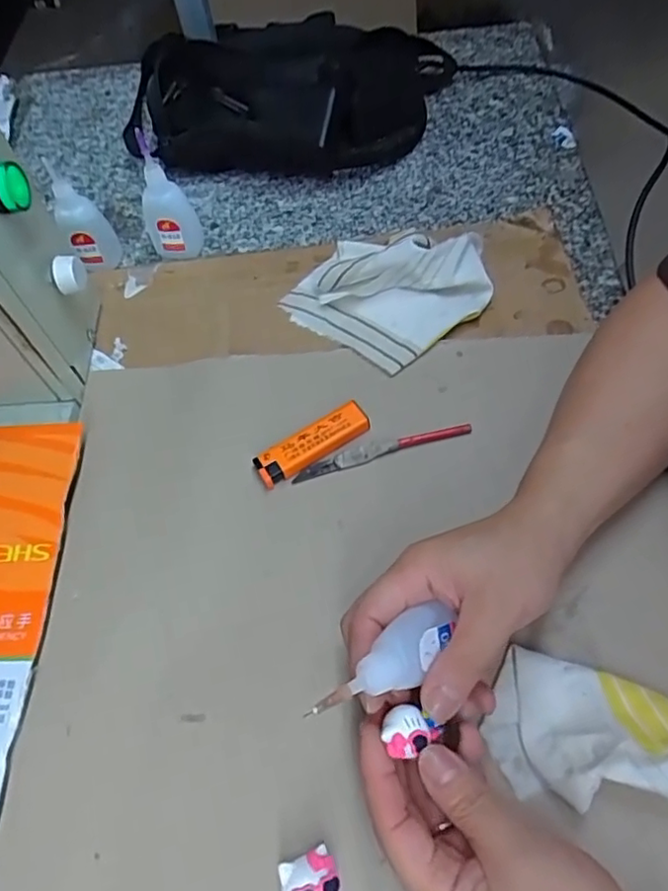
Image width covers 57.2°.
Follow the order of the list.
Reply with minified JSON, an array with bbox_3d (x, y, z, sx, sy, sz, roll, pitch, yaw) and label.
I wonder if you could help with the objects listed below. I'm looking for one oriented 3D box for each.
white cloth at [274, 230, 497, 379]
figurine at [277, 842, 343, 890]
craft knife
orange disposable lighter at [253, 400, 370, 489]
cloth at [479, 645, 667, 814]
[{"bbox_3d":[0.044,-0.126,0.464,0.126,0.043,0.123,34,67,23],"label":"white cloth"},{"bbox_3d":[-0.008,0.206,0.280,0.025,0.018,0.034,-22,59,-8],"label":"figurine"},{"bbox_3d":[0.031,0.002,0.402,0.117,0.009,0.011,-16,59,-4],"label":"craft knife"},{"bbox_3d":[-0.015,0.000,0.410,0.079,0.017,0.024,-28,64,-14],"label":"orange disposable lighter"},{"bbox_3d":[0.131,0.143,0.299,0.101,0.036,0.064,15,61,14],"label":"cloth"}]

